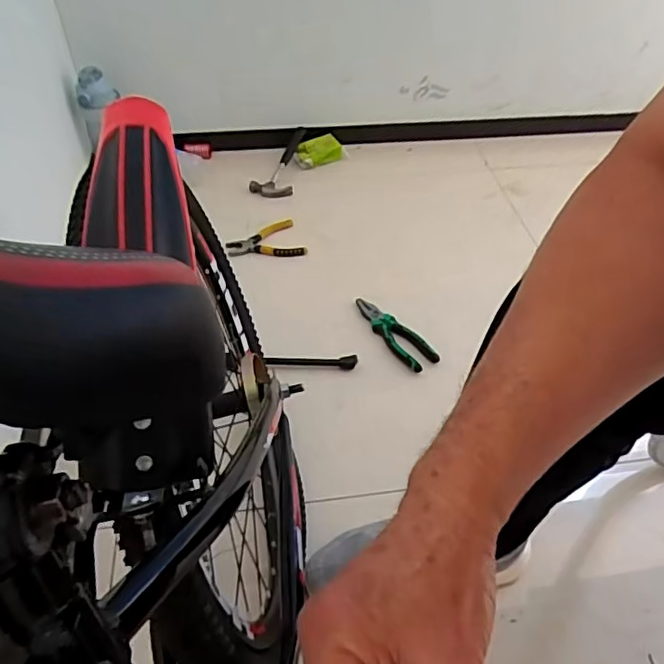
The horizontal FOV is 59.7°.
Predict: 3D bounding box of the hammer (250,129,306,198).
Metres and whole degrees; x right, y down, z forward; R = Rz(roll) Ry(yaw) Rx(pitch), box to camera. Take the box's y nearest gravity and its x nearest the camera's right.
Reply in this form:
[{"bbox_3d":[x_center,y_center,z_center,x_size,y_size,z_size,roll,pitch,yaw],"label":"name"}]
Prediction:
[{"bbox_3d":[-0.117,-0.395,1.343,0.095,0.029,0.235,14,63,9],"label":"hammer"}]

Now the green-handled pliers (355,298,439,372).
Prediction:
[{"bbox_3d":[0.111,-0.001,1.018,0.053,0.023,0.184,-26,54,-25],"label":"green-handled pliers"}]

